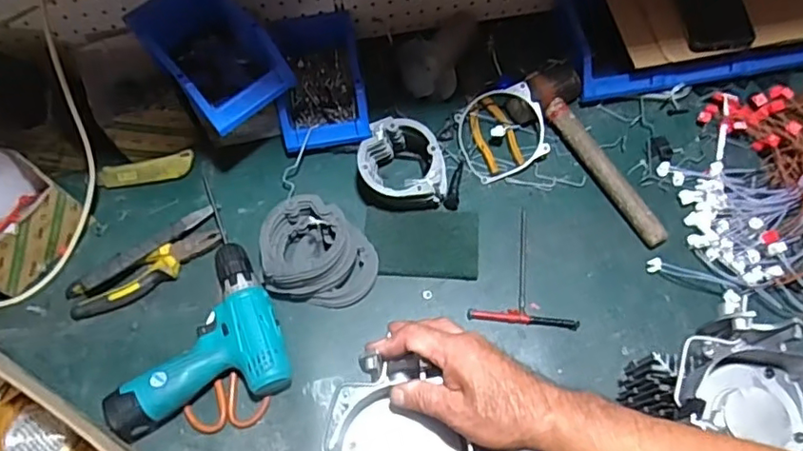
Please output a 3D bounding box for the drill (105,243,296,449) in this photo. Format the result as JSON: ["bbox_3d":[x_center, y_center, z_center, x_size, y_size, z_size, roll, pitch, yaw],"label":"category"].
[{"bbox_3d":[-0.240,0.126,0.678,0.195,0.054,0.187,-17,65,-6],"label":"drill"}]

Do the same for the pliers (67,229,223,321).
[{"bbox_3d":[-0.318,0.060,0.727,0.194,0.026,0.048,-24,66,-9],"label":"pliers"}]

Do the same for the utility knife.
[{"bbox_3d":[-0.345,-0.076,0.786,0.128,0.030,0.027,-10,65,-3],"label":"utility knife"}]

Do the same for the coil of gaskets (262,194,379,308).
[{"bbox_3d":[-0.099,0.033,0.708,0.135,0.070,0.112,6,65,5],"label":"coil of gaskets"}]

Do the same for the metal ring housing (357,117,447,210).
[{"bbox_3d":[0.002,-0.075,0.738,0.115,0.070,0.106,-6,64,-1],"label":"metal ring housing"}]

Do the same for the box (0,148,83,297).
[{"bbox_3d":[-0.486,-0.007,0.715,0.116,0.081,0.145,35,70,17],"label":"box"}]

